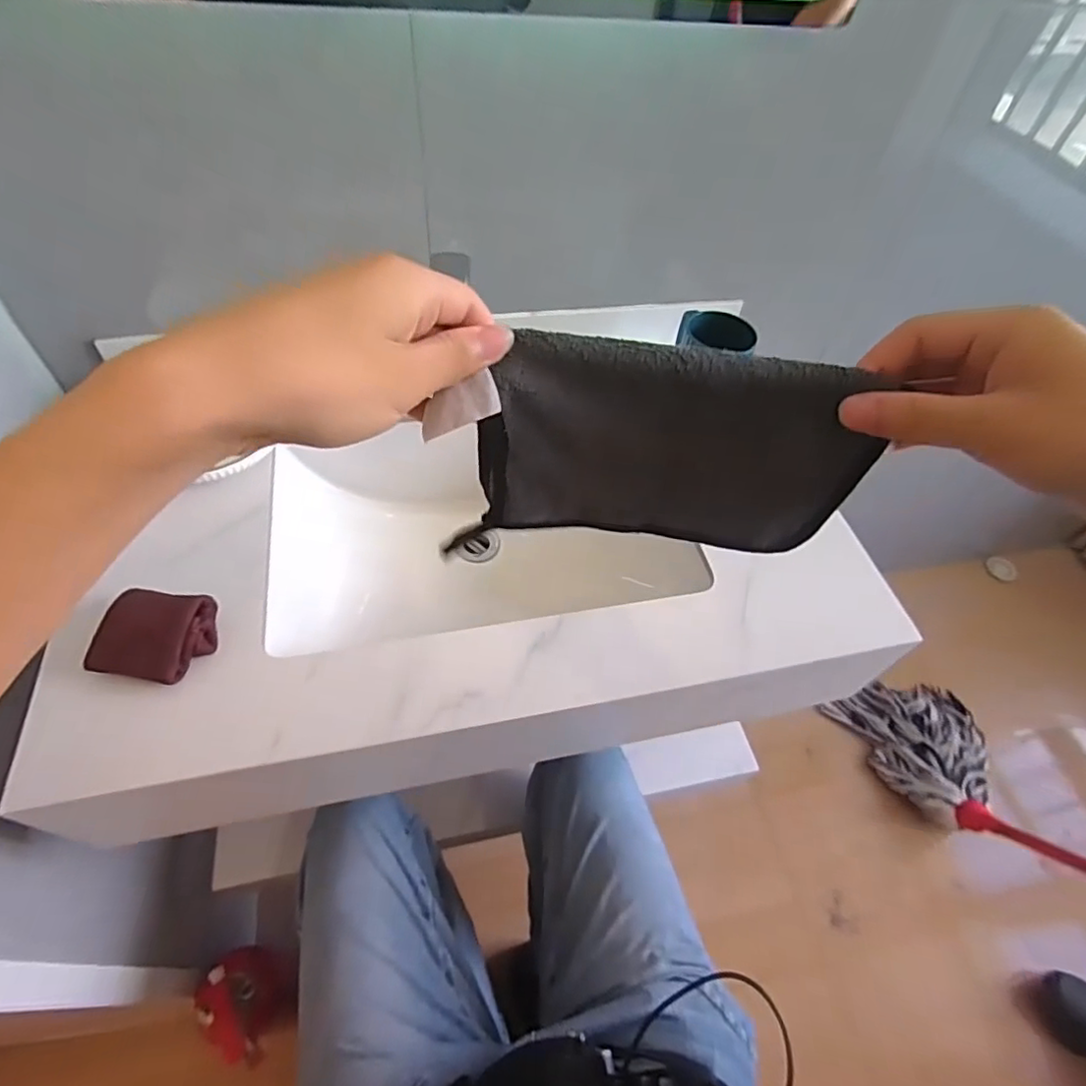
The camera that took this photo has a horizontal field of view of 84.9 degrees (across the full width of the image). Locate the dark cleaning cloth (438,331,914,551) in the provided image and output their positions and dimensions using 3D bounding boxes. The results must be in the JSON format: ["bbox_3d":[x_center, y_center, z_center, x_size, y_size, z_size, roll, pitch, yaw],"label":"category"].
[{"bbox_3d":[0.062,-0.040,0.309,0.188,0.126,0.021,4,53,-2],"label":"dark cleaning cloth"}]

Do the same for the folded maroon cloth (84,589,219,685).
[{"bbox_3d":[-0.335,0.081,0.511,0.091,0.041,0.073,2,54,-4],"label":"folded maroon cloth"}]

